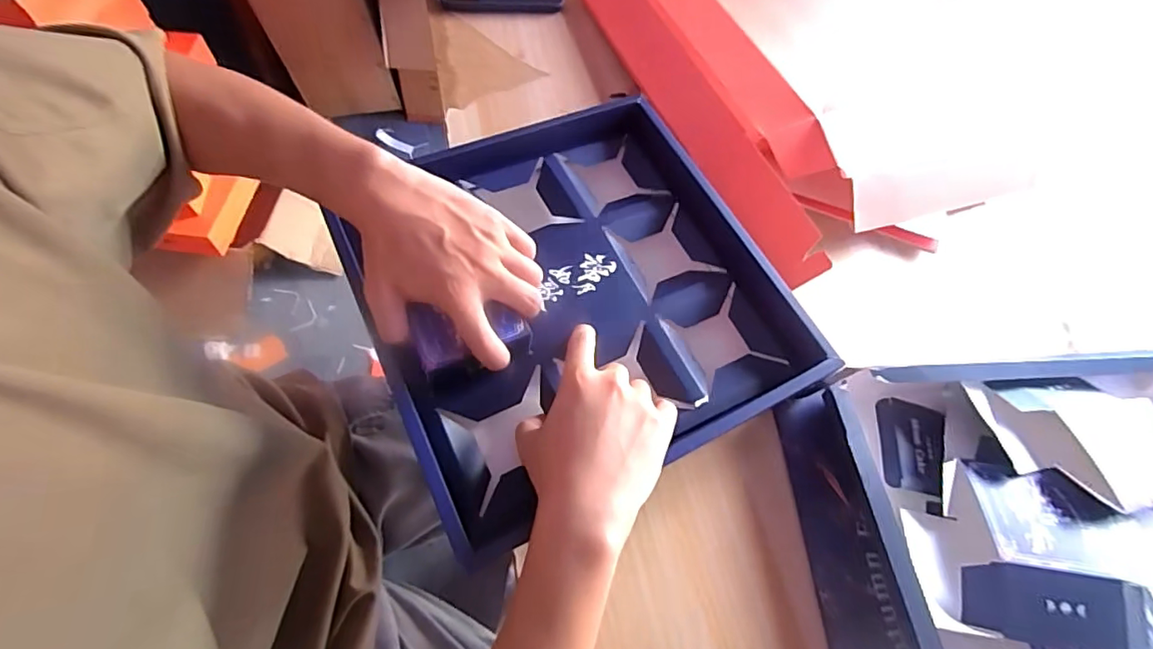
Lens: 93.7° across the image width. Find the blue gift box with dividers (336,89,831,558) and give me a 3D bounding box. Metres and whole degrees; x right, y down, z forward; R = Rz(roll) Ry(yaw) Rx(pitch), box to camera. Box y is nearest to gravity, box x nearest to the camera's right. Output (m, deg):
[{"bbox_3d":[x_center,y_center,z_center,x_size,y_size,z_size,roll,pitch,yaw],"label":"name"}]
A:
[{"bbox_3d":[0.000,-0.035,0.468,0.334,0.061,0.330,-23,66,-14],"label":"blue gift box with dividers"}]

